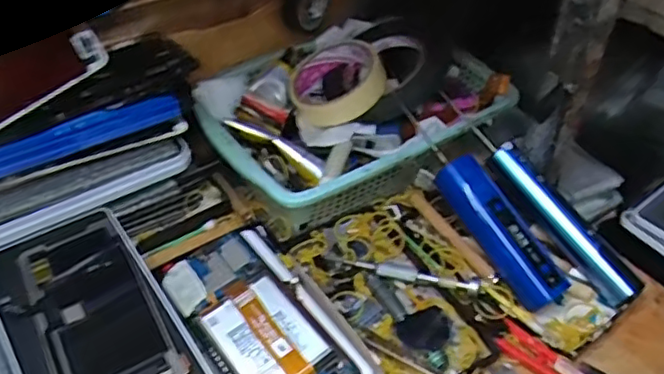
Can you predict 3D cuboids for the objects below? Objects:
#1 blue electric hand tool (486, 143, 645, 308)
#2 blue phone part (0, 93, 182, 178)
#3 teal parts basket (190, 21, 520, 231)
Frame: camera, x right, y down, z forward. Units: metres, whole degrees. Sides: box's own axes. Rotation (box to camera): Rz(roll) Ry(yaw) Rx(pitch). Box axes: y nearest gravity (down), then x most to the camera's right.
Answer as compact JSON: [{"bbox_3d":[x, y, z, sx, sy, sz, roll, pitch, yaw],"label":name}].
[{"bbox_3d":[0.188,0.026,0.501,0.027,0.026,0.152,-28,69,-28],"label":"blue electric hand tool"},{"bbox_3d":[-0.175,-0.039,0.440,0.136,0.017,0.021,-25,50,-25],"label":"blue phone part"},{"bbox_3d":[0.017,-0.072,0.570,0.259,0.066,0.191,-25,49,-25],"label":"teal parts basket"}]

